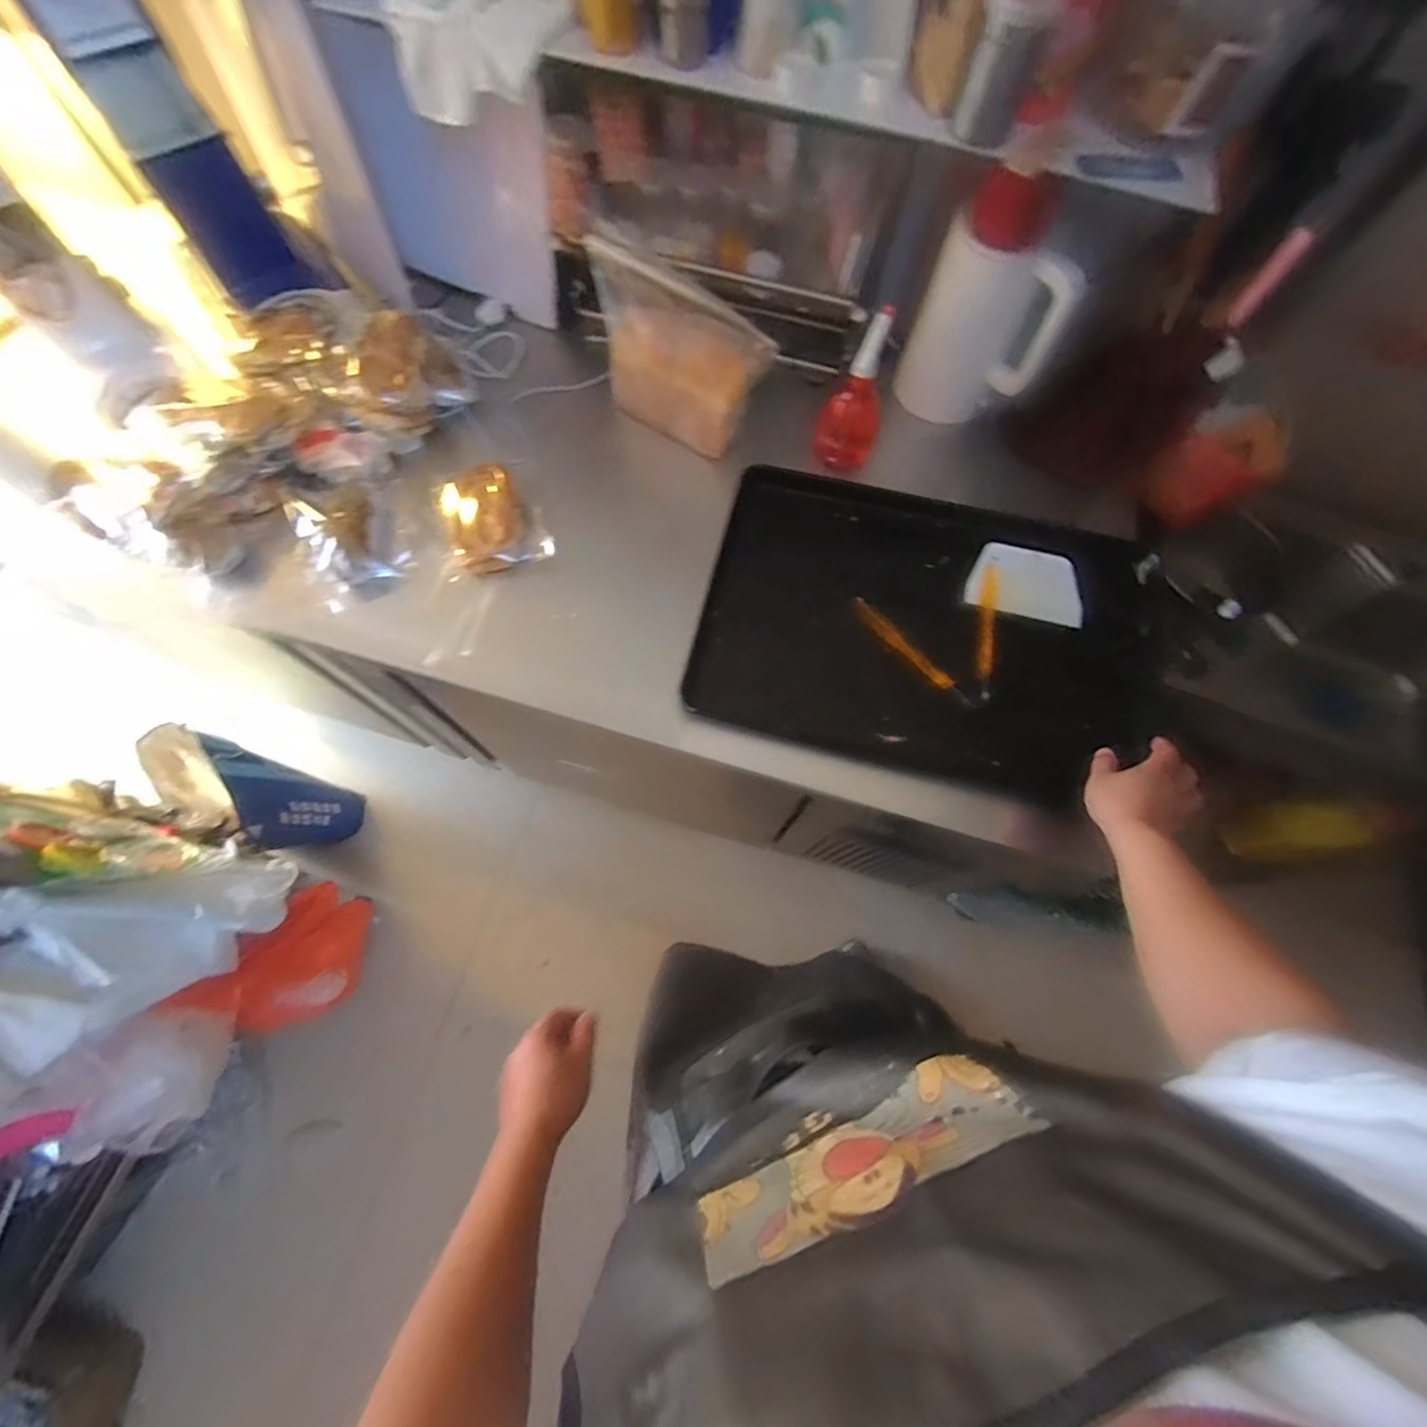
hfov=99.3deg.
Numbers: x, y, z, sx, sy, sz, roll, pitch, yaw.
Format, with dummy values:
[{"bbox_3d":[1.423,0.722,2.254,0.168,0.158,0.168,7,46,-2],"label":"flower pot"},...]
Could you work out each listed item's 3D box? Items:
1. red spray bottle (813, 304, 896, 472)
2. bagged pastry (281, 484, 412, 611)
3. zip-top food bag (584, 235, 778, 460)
[{"bbox_3d":[0.198,-0.452,0.852,0.097,0.183,0.100,19,70,6],"label":"red spray bottle"},{"bbox_3d":[-0.498,-0.239,0.833,0.132,0.080,0.155,-22,72,-9],"label":"bagged pastry"},{"bbox_3d":[-0.063,-0.500,0.854,0.288,0.181,0.083,33,72,10],"label":"zip-top food bag"}]

